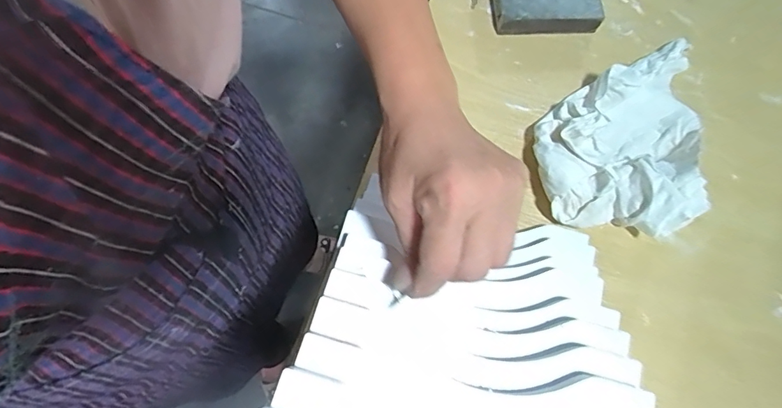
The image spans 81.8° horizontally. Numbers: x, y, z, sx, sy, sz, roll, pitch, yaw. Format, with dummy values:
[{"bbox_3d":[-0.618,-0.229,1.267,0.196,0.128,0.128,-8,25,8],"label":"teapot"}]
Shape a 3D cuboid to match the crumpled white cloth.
[{"bbox_3d":[0.221,-0.052,0.393,0.189,0.052,0.150,-24,75,-8],"label":"crumpled white cloth"}]

